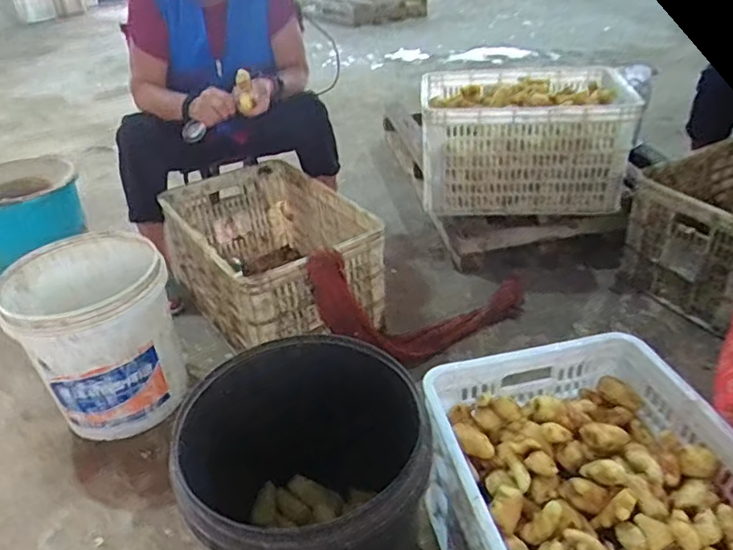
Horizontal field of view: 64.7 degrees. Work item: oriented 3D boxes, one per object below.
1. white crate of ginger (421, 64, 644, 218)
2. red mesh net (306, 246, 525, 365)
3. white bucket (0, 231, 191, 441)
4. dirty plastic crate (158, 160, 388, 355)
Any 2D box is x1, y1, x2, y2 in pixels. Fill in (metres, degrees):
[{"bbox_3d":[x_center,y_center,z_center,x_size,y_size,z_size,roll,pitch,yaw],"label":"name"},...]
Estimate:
[{"bbox_3d":[0.404,-0.354,1.533,0.503,0.282,0.342,1,33,6],"label":"white crate of ginger"},{"bbox_3d":[0.117,0.084,1.297,0.577,0.220,0.104,8,28,-29],"label":"red mesh net"},{"bbox_3d":[-0.527,0.129,1.167,0.280,0.320,0.280,-21,37,-25],"label":"white bucket"},{"bbox_3d":[-0.234,-0.035,1.393,0.354,0.298,0.516,-21,37,-25],"label":"dirty plastic crate"}]

